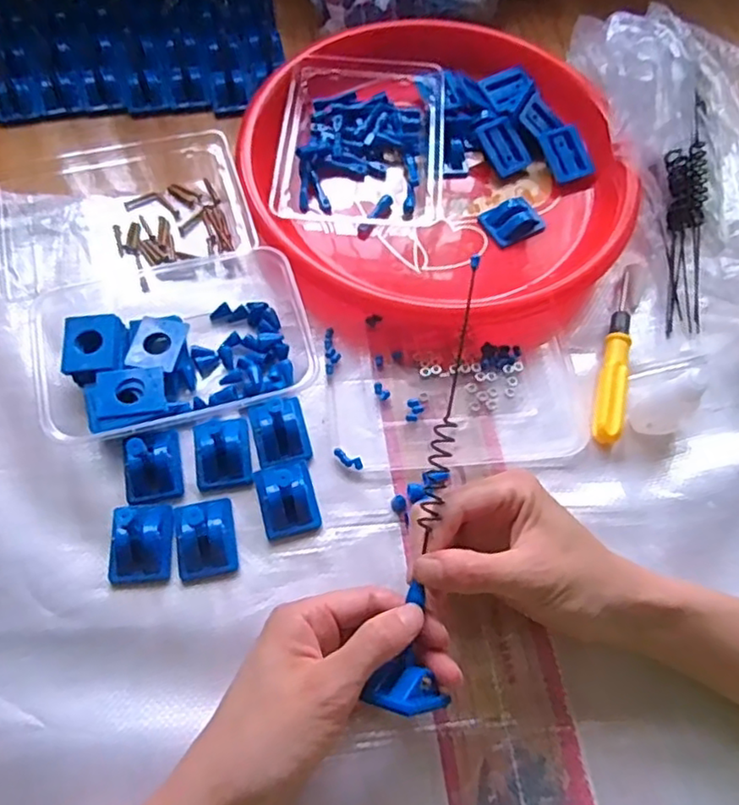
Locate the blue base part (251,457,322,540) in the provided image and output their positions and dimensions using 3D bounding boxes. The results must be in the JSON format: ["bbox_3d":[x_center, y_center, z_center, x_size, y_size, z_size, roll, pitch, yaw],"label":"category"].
[{"bbox_3d":[-0.050,0.057,0.383,0.034,0.018,0.044,-13,65,-9],"label":"blue base part"}]

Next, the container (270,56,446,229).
[{"bbox_3d":[-0.004,-0.201,0.494,0.123,0.038,0.156,3,64,-1],"label":"container"}]

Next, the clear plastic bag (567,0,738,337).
[{"bbox_3d":[0.272,-0.203,0.467,0.185,0.095,0.274,-15,66,-10],"label":"clear plastic bag"}]

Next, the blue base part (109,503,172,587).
[{"bbox_3d":[-0.131,0.081,0.364,0.035,0.018,0.044,-4,64,-5],"label":"blue base part"}]

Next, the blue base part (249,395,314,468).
[{"bbox_3d":[-0.056,0.016,0.397,0.033,0.013,0.043,-14,65,-9],"label":"blue base part"}]

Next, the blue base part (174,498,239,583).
[{"bbox_3d":[-0.096,0.078,0.367,0.033,0.018,0.043,-10,65,-8],"label":"blue base part"}]

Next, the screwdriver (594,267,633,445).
[{"bbox_3d":[0.170,-0.037,0.436,0.016,0.013,0.140,14,64,4],"label":"screwdriver"}]

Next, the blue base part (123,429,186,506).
[{"bbox_3d":[-0.132,0.039,0.383,0.033,0.018,0.045,-12,65,-9],"label":"blue base part"}]

